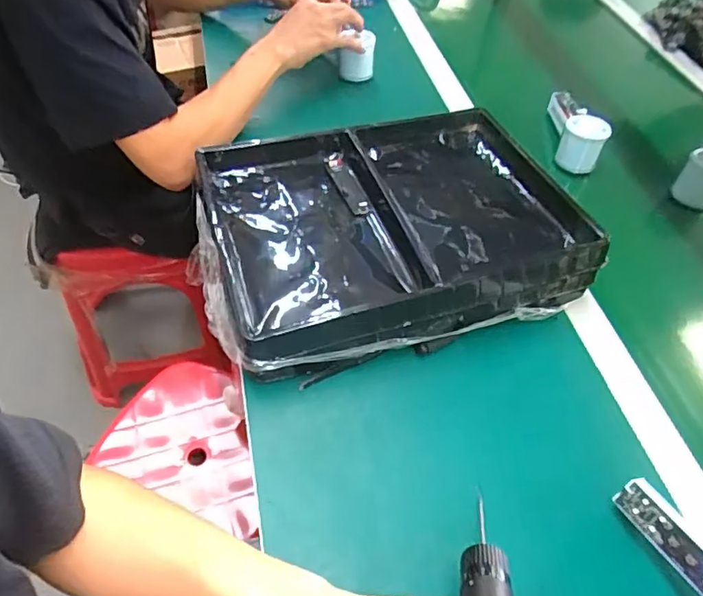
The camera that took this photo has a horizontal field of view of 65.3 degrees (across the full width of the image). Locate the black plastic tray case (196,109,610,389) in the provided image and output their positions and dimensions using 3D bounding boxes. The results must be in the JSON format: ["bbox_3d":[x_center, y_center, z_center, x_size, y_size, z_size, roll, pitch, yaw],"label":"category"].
[{"bbox_3d":[0.038,-0.082,0.597,0.373,0.063,0.288,-12,53,-15],"label":"black plastic tray case"}]

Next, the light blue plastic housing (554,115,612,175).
[{"bbox_3d":[0.310,-0.209,0.743,0.058,0.060,0.048,28,54,17],"label":"light blue plastic housing"}]

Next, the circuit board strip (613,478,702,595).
[{"bbox_3d":[0.245,0.183,0.417,0.029,0.008,0.091,-44,48,8],"label":"circuit board strip"}]

